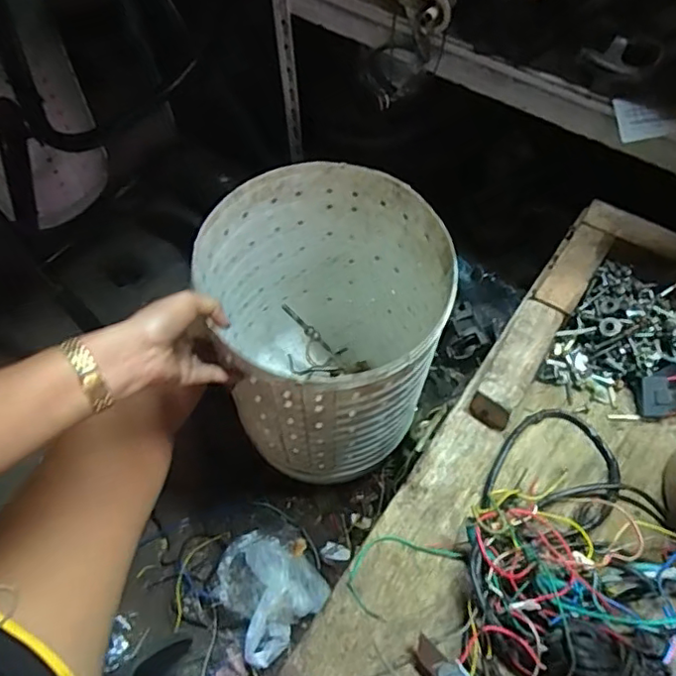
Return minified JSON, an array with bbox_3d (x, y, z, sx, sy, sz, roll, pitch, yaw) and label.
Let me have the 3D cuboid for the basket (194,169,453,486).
[{"bbox_3d":[-0.010,0.005,0.690,0.245,0.320,0.253,0,60,2],"label":"basket"}]

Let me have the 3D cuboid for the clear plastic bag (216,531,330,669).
[{"bbox_3d":[-0.089,0.315,0.734,0.125,0.054,0.141,-34,64,-16],"label":"clear plastic bag"}]

